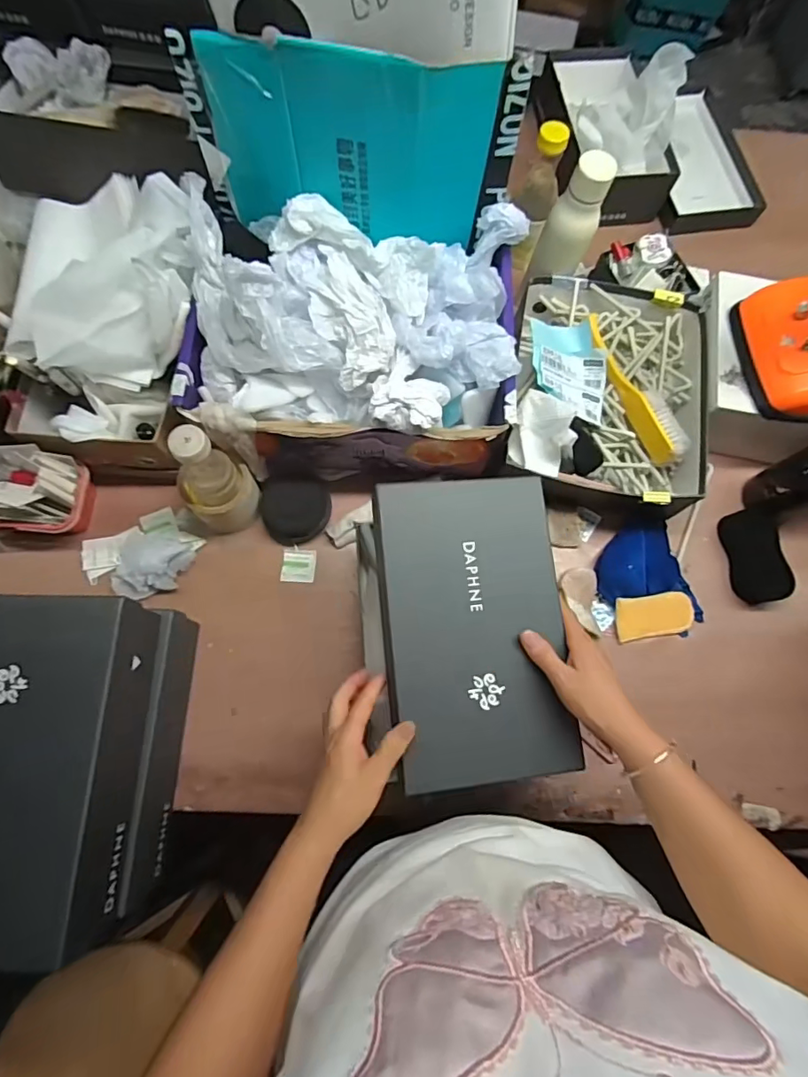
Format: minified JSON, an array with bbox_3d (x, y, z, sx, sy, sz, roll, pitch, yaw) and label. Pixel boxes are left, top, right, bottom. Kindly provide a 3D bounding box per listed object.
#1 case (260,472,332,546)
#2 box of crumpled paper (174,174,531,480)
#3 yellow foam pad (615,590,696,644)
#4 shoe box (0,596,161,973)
[{"bbox_3d":[-0.146,-0.043,0.693,0.090,0.024,0.092,1,74,-2],"label":"case"},{"bbox_3d":[-0.064,-0.247,0.660,0.395,0.194,0.292,3,74,-1],"label":"box of crumpled paper"},{"bbox_3d":[0.331,0.101,0.676,0.100,0.010,0.056,-10,99,0],"label":"yellow foam pad"},{"bbox_3d":[-0.354,0.212,0.476,0.176,0.096,0.307,-2,74,-3],"label":"shoe box"}]

